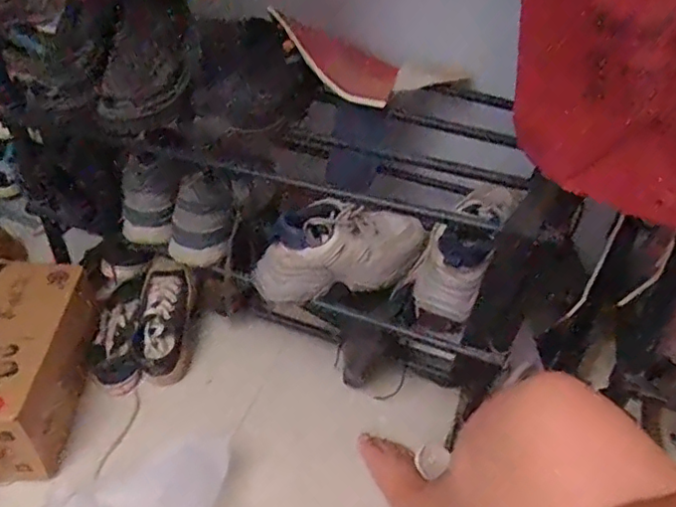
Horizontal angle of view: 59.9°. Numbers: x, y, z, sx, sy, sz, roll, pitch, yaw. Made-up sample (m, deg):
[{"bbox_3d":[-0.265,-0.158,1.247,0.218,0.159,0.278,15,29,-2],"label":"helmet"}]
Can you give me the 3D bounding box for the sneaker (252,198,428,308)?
[{"bbox_3d":[0.004,-0.005,0.829,0.241,0.101,0.096,-4,44,-10],"label":"sneaker"}]

